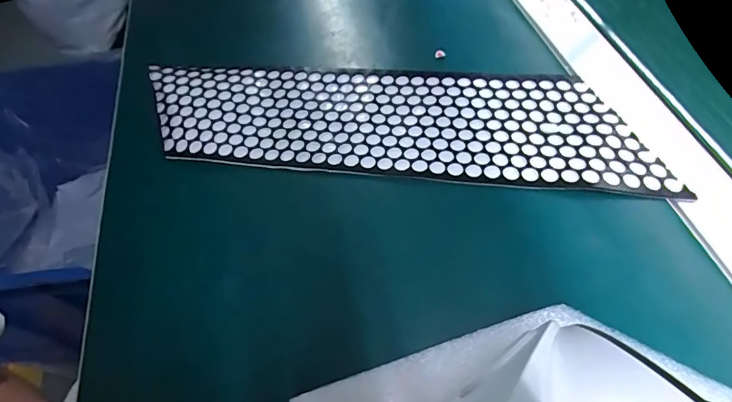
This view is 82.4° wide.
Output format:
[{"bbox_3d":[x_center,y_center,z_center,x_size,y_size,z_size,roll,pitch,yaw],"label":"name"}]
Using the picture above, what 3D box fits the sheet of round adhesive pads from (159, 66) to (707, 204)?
[{"bbox_3d":[0.011,-0.059,0.298,0.351,0.011,0.096,5,58,11],"label":"sheet of round adhesive pads"}]

